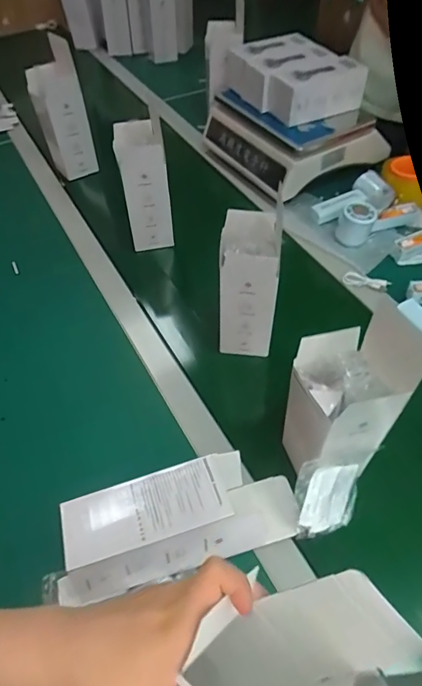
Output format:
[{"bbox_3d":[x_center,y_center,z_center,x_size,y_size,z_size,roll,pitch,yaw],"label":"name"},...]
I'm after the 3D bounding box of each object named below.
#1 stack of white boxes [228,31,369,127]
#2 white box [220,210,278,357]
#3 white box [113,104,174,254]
[{"bbox_3d":[0.157,-0.537,0.894,0.181,0.072,0.254,-23,53,-11],"label":"stack of white boxes"},{"bbox_3d":[0.047,-0.072,0.599,0.085,0.175,0.098,1,53,7],"label":"white box"},{"bbox_3d":[-0.108,-0.267,0.760,0.079,0.186,0.098,-9,52,0],"label":"white box"}]

